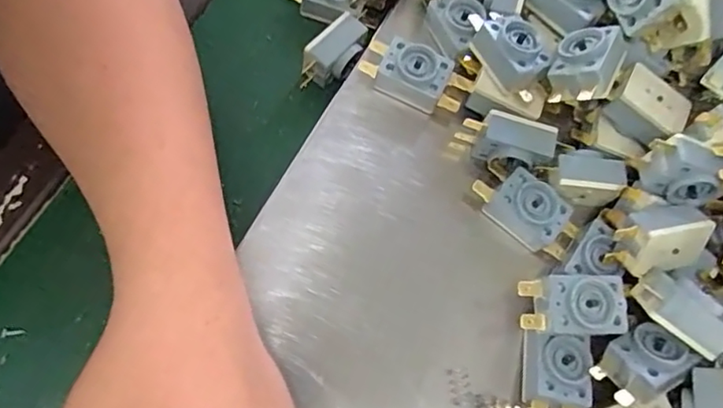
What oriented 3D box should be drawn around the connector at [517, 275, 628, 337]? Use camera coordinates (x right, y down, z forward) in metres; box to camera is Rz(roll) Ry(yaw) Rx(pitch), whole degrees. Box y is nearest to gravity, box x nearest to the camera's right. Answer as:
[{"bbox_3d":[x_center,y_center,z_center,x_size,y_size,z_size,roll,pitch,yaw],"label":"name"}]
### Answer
[{"bbox_3d":[0.096,0.046,0.261,0.047,0.013,0.026,-4,72,8],"label":"connector"}]

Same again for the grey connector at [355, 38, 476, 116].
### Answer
[{"bbox_3d":[0.029,-0.069,0.311,0.058,0.020,0.025,27,70,4],"label":"grey connector"}]

